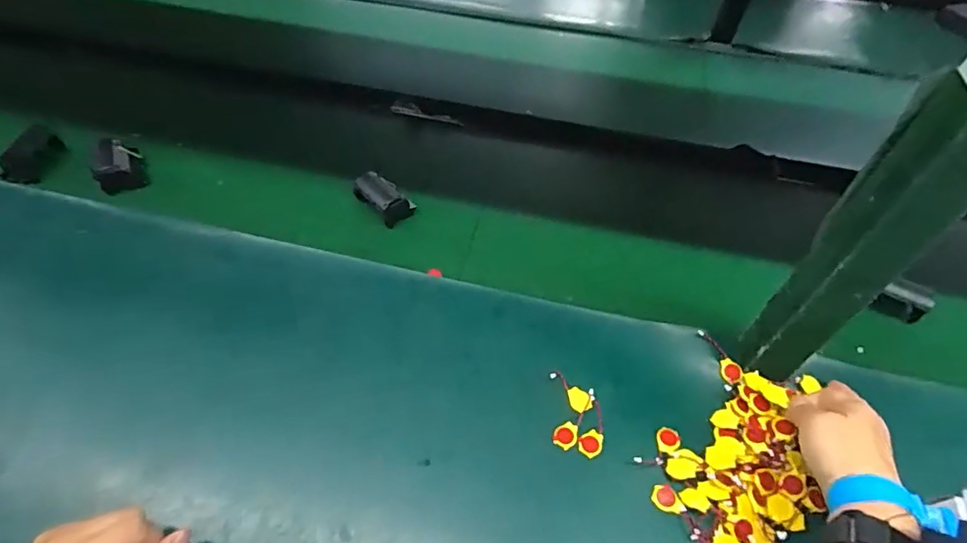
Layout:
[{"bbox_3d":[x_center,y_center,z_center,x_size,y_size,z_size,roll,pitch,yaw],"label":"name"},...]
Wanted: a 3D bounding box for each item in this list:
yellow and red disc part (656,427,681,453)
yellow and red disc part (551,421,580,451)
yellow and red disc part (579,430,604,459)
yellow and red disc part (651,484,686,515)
[{"bbox_3d":[0.166,0.151,0.453,0.019,0.005,0.023,13,53,8],"label":"yellow and red disc part"},{"bbox_3d":[0.075,0.149,0.456,0.024,0.008,0.019,-29,59,-22],"label":"yellow and red disc part"},{"bbox_3d":[0.096,0.154,0.450,0.022,0.004,0.023,2,59,-4],"label":"yellow and red disc part"},{"bbox_3d":[0.153,0.192,0.423,0.020,0.004,0.026,-27,53,-8],"label":"yellow and red disc part"}]

